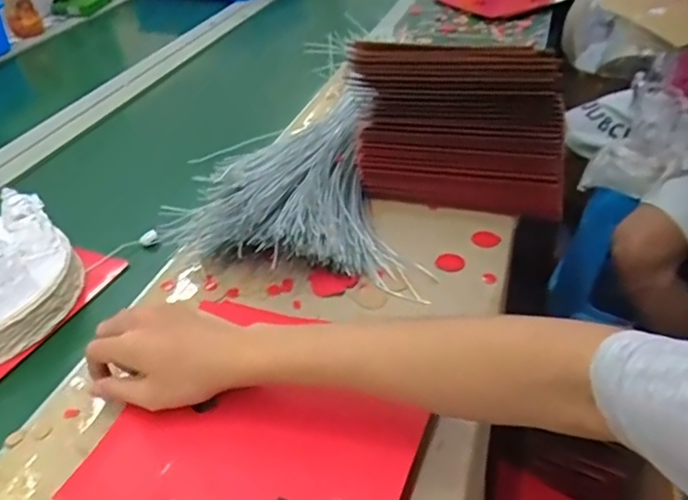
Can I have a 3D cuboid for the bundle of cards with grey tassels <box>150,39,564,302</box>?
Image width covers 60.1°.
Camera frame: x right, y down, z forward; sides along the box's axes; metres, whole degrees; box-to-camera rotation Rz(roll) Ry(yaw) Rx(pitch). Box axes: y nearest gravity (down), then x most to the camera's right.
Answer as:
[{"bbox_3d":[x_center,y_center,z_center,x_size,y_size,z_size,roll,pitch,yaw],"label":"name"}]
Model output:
[{"bbox_3d":[0.032,-0.092,0.611,0.342,0.151,0.298,18,43,25],"label":"bundle of cards with grey tassels"}]

